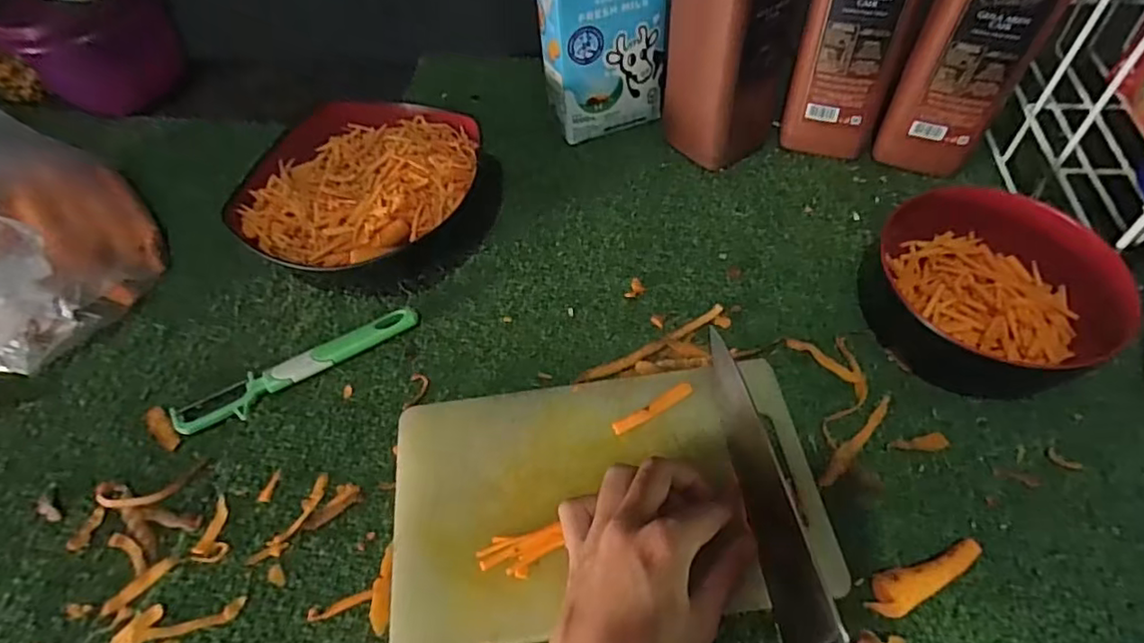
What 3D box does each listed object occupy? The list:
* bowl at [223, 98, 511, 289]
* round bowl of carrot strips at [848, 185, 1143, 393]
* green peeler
[{"bbox_3d":[-0.160,-0.101,0.504,0.171,0.061,0.175,-2,54,2],"label":"bowl"},{"bbox_3d":[0.272,-0.024,0.412,0.130,0.064,0.124,-2,54,2],"label":"round bowl of carrot strips"},{"bbox_3d":[-0.191,0.034,0.440,0.174,0.013,0.034,-23,56,-13],"label":"green peeler"}]

